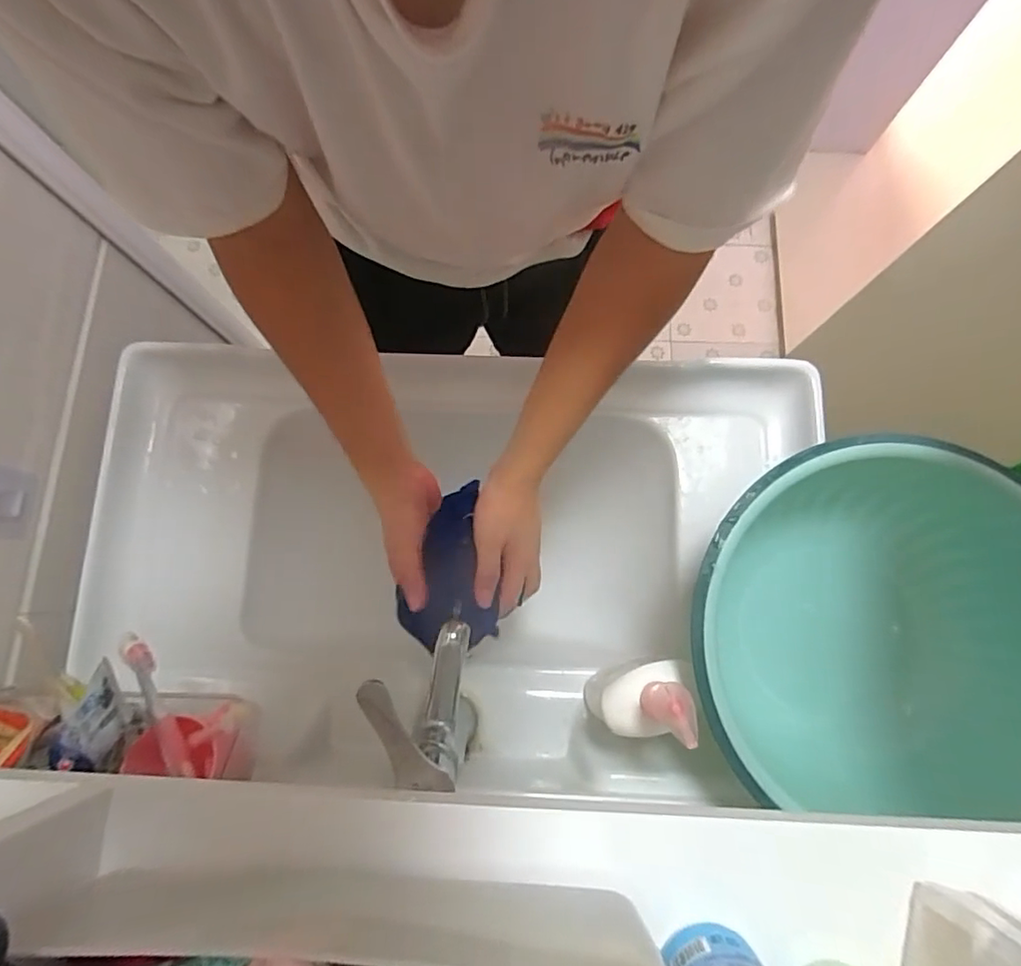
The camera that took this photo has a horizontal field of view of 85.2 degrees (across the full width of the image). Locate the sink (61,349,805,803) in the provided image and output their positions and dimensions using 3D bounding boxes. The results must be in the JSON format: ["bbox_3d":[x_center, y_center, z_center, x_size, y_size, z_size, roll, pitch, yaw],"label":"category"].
[{"bbox_3d":[-0.068,0.087,0.662,0.798,0.170,0.470,2,78,1],"label":"sink"}]

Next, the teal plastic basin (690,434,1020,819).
[{"bbox_3d":[0.323,0.135,0.508,0.333,0.143,0.303,0,78,1],"label":"teal plastic basin"}]

